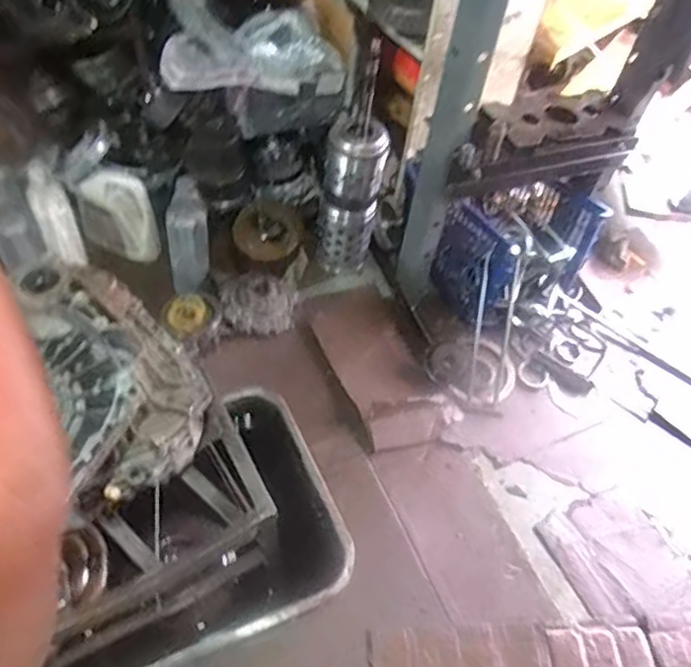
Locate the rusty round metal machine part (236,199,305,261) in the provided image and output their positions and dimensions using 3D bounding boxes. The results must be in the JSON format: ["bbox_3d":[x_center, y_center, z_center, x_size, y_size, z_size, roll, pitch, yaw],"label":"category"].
[{"bbox_3d":[-0.231,-0.289,1.895,0.203,0.108,0.198,2,74,-9],"label":"rusty round metal machine part"}]

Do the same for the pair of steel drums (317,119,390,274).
[{"bbox_3d":[0.015,-0.389,1.903,0.183,0.461,0.159,9,52,1],"label":"pair of steel drums"}]

